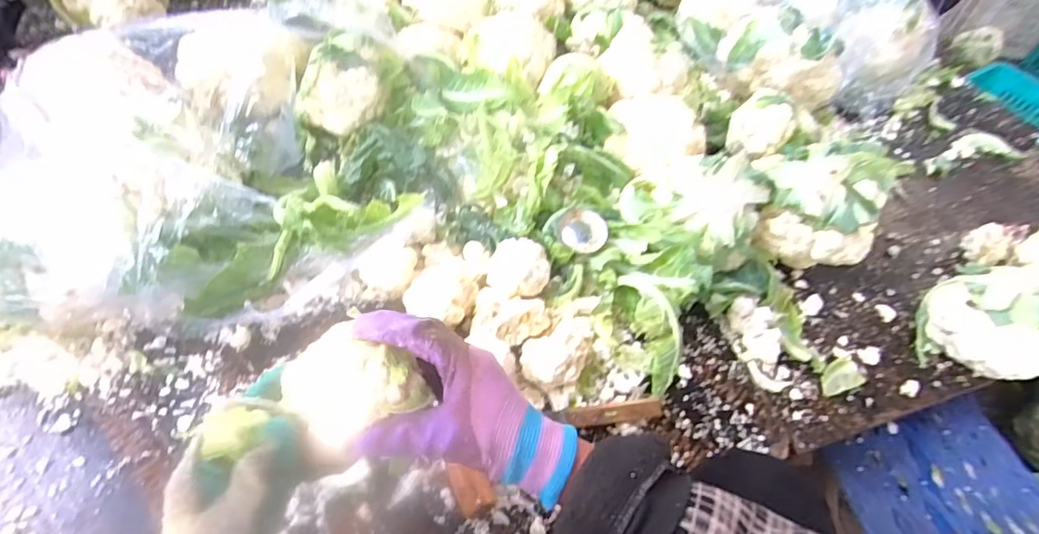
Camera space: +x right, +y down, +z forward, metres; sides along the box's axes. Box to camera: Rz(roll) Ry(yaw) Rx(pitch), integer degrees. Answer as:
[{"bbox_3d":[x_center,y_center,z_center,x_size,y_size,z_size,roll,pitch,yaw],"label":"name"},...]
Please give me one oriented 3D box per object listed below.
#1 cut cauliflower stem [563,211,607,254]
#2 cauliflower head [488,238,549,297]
[{"bbox_3d":[0.084,-0.045,0.666,0.055,0.023,0.056,17,52,8],"label":"cut cauliflower stem"},{"bbox_3d":[-0.002,-0.001,0.621,0.070,0.047,0.082,5,51,-2],"label":"cauliflower head"}]

